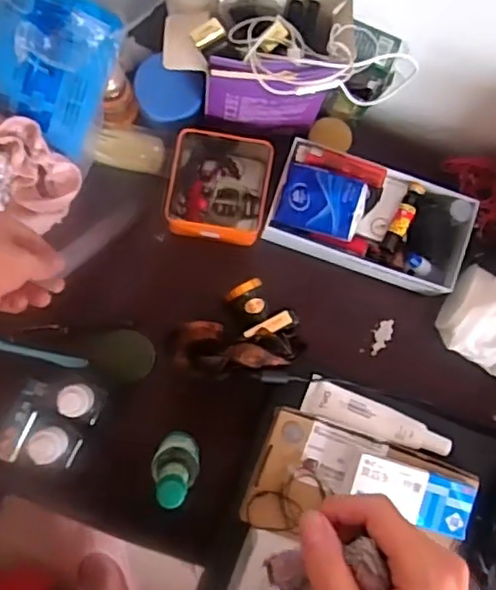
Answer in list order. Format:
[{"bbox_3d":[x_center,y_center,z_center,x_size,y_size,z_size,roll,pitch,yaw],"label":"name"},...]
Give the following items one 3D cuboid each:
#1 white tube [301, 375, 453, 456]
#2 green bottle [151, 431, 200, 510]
[{"bbox_3d":[0.124,0.119,0.631,0.141,0.022,0.035,20,84,-3],"label":"white tube"},{"bbox_3d":[-0.061,0.143,0.556,0.038,0.173,0.030,1,86,-4],"label":"green bottle"}]

